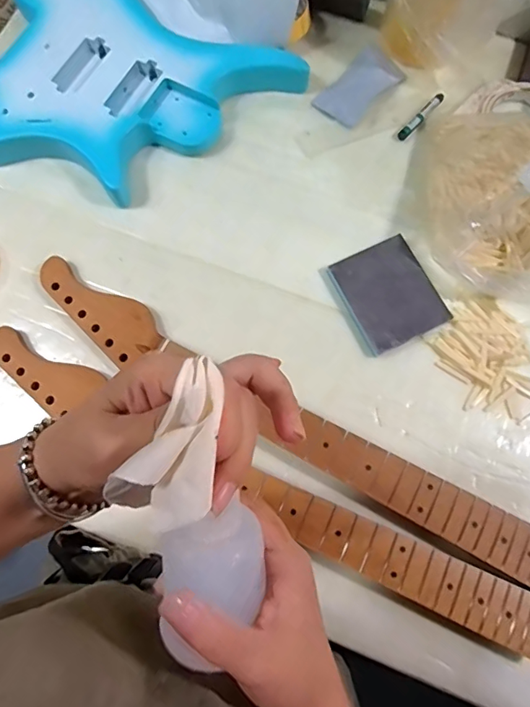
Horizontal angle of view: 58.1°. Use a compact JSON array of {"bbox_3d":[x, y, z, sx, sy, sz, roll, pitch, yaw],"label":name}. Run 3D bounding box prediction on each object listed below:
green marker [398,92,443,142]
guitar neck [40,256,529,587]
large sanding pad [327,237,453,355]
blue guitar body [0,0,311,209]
[{"bbox_3d":[0.204,-0.309,0.622,0.079,0.015,0.014,-43,79,-9],"label":"green marker"},{"bbox_3d":[0.017,0.069,0.510,0.639,0.031,0.063,30,78,8],"label":"guitar neck"},{"bbox_3d":[0.143,-0.069,0.553,0.100,0.018,0.118,-25,76,-5],"label":"large sanding pad"},{"bbox_3d":[-0.189,-0.331,0.612,0.380,0.048,0.283,28,78,8],"label":"blue guitar body"}]

